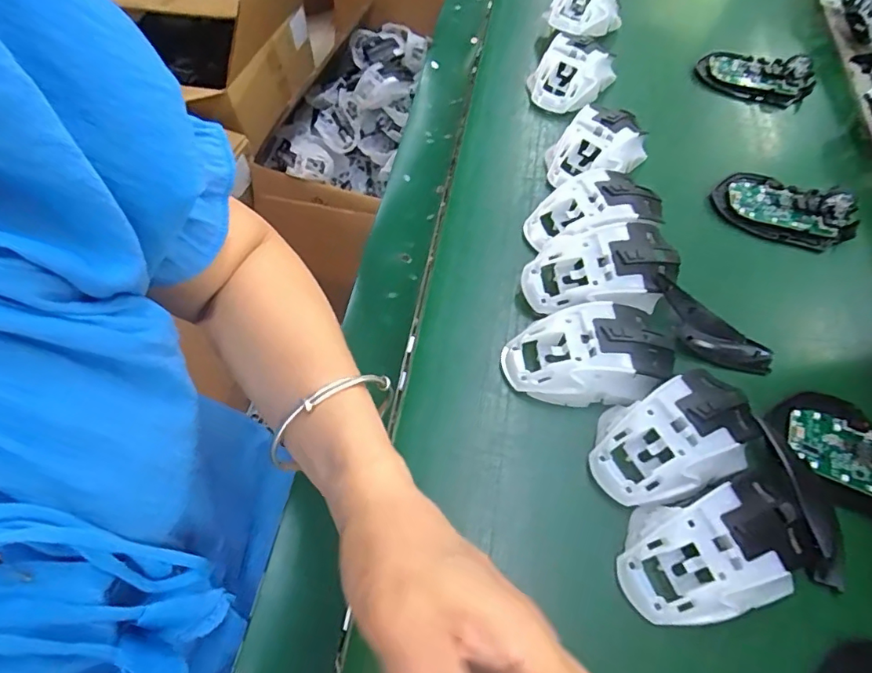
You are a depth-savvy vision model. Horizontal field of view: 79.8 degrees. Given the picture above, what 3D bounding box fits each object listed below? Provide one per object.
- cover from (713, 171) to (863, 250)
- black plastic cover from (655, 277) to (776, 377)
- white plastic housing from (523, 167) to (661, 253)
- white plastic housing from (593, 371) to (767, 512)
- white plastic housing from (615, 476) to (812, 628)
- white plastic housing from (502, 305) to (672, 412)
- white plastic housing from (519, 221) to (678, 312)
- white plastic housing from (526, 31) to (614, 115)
[{"bbox_3d":[0.299,-0.110,0.444,0.111,0.025,0.057,20,61,9],"label":"cover"},{"bbox_3d":[0.195,-0.006,0.376,0.098,0.016,0.033,40,65,2],"label":"black plastic cover"},{"bbox_3d":[0.132,-0.099,0.422,0.112,0.037,0.070,-23,63,-15],"label":"white plastic housing"},{"bbox_3d":[0.151,0.063,0.325,0.108,0.035,0.064,-16,62,-12],"label":"white plastic housing"},{"bbox_3d":[0.158,0.120,0.293,0.103,0.032,0.060,-13,61,-10],"label":"white plastic housing"},{"bbox_3d":[0.105,0.015,0.355,0.111,0.037,0.061,-9,61,-8],"label":"white plastic housing"},{"bbox_3d":[0.123,-0.047,0.385,0.112,0.049,0.063,-6,60,-6],"label":"white plastic housing"},{"bbox_3d":[0.134,-0.261,0.521,0.068,0.039,0.088,37,65,17],"label":"white plastic housing"}]

